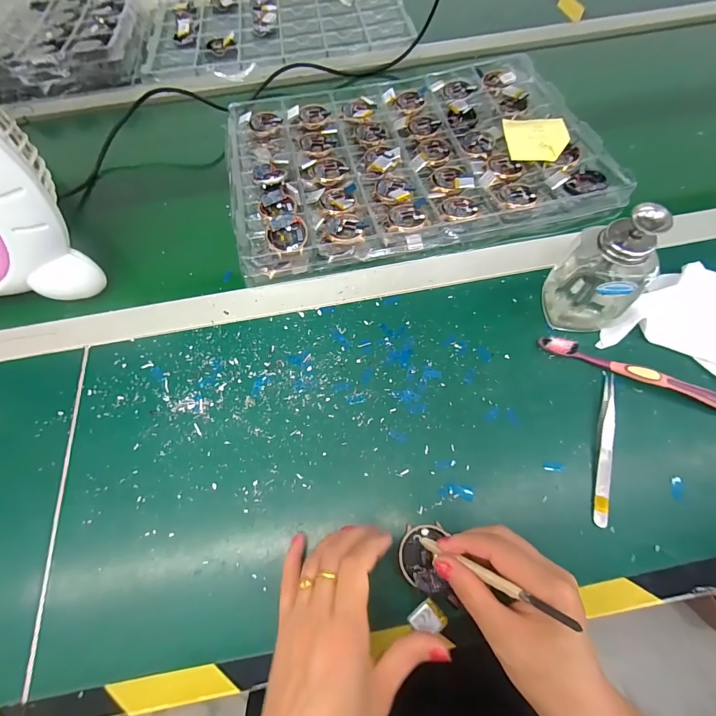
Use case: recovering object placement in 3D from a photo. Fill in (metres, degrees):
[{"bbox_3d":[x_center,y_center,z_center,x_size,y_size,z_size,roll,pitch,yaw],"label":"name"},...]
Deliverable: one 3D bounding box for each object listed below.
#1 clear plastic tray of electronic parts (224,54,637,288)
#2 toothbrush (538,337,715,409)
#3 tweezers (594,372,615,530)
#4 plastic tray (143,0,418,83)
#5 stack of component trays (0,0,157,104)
[{"bbox_3d":[0.059,-0.266,0.464,0.432,0.033,0.308,-12,65,-3],"label":"clear plastic tray of electronic parts"},{"bbox_3d":[0.257,0.015,0.330,0.179,0.014,0.013,21,68,12],"label":"toothbrush"},{"bbox_3d":[0.207,0.072,0.307,0.011,0.008,0.129,15,67,10],"label":"tweezers"},{"bbox_3d":[-0.140,-0.593,0.649,0.433,0.022,0.316,-10,64,-3],"label":"plastic tray"},{"bbox_3d":[-0.493,-0.567,0.632,0.249,0.042,0.307,-10,64,-2],"label":"stack of component trays"}]

